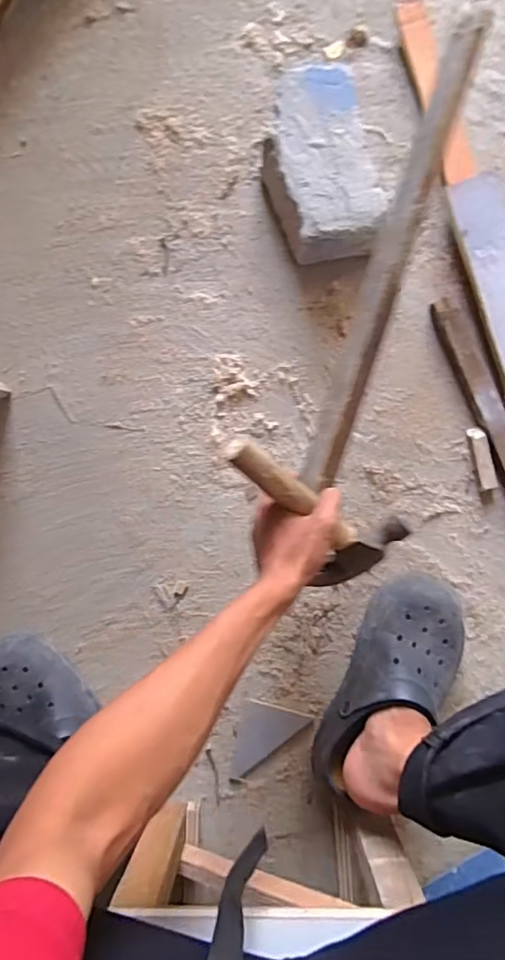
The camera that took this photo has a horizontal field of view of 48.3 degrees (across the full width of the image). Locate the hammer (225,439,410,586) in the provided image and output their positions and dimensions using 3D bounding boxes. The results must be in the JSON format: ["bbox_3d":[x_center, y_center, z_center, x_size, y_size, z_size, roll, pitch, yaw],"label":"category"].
[{"bbox_3d":[0.060,0.032,0.536,0.099,0.041,0.221,-49,123,0],"label":"hammer"}]

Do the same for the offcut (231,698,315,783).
[{"bbox_3d":[0.022,0.335,0.708,0.078,0.014,0.101,15,89,3],"label":"offcut"}]

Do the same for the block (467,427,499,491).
[{"bbox_3d":[0.285,-0.026,0.700,0.021,0.019,0.077,-13,88,2],"label":"block"}]

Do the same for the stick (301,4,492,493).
[{"bbox_3d":[0.140,-0.224,0.562,0.034,0.023,0.480,19,90,3],"label":"stick"}]

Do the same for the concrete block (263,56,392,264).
[{"bbox_3d":[0.084,-0.376,0.694,0.126,0.080,0.215,-15,88,2],"label":"concrete block"}]

